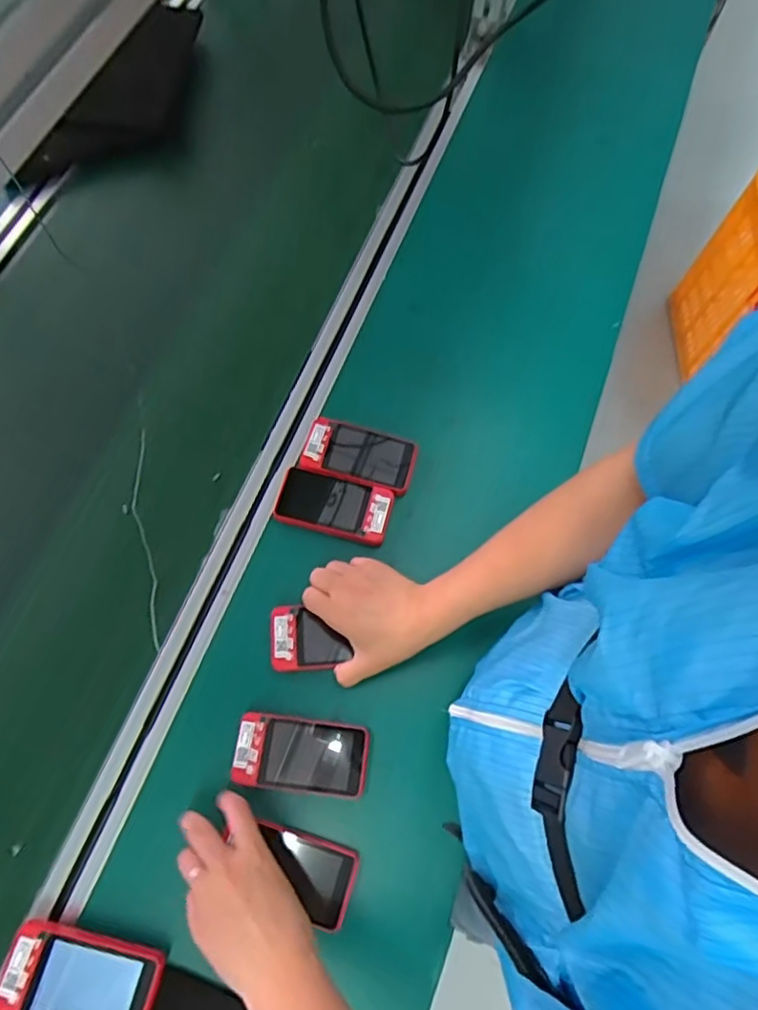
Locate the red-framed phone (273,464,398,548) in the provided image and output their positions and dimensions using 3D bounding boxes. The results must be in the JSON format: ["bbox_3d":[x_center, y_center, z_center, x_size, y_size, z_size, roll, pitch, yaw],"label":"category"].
[{"bbox_3d":[-0.049,0.003,0.659,0.120,0.022,0.065,13,70,3],"label":"red-framed phone"}]

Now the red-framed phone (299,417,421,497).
[{"bbox_3d":[-0.021,-0.055,0.672,0.120,0.014,0.060,18,81,-2],"label":"red-framed phone"}]

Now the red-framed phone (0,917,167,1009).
[{"bbox_3d":[-0.241,0.383,0.495,0.120,0.017,0.066,15,70,4],"label":"red-framed phone"}]

